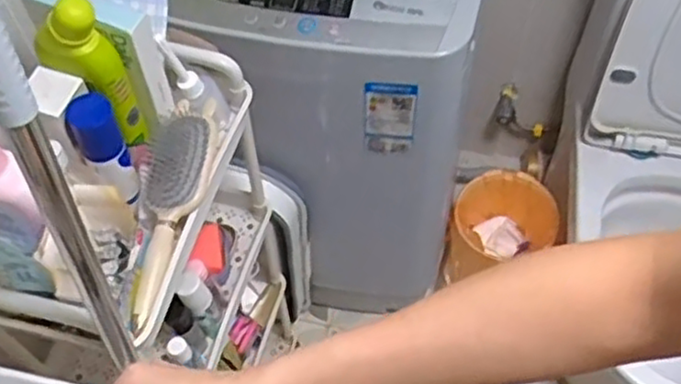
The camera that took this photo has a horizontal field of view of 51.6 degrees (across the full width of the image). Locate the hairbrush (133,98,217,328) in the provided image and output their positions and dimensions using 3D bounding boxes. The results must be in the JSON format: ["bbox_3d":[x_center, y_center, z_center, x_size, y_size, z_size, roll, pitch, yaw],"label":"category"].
[{"bbox_3d":[-0.170,0.012,0.698,0.064,0.031,0.232,8,71,9],"label":"hairbrush"}]

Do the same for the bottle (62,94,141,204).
[{"bbox_3d":[-0.224,-0.038,0.668,0.047,0.118,0.040,-30,59,-17],"label":"bottle"}]

